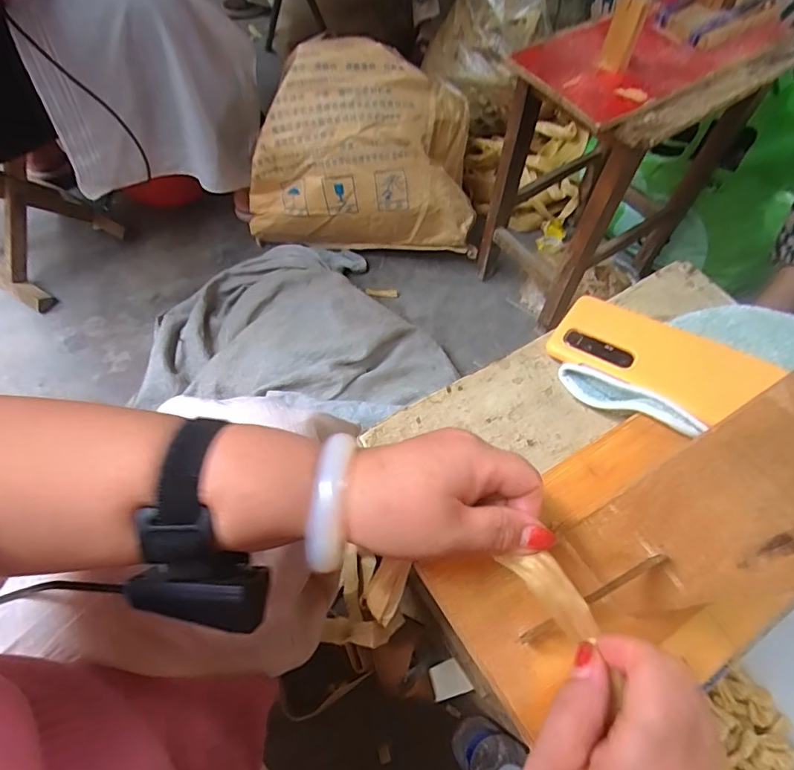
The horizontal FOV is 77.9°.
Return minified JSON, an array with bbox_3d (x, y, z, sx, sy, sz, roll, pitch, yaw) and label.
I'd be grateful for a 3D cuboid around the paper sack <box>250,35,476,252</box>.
[{"bbox_3d":[-0.071,-0.448,0.935,0.419,0.261,0.264,1,65,-1],"label":"paper sack"}]

